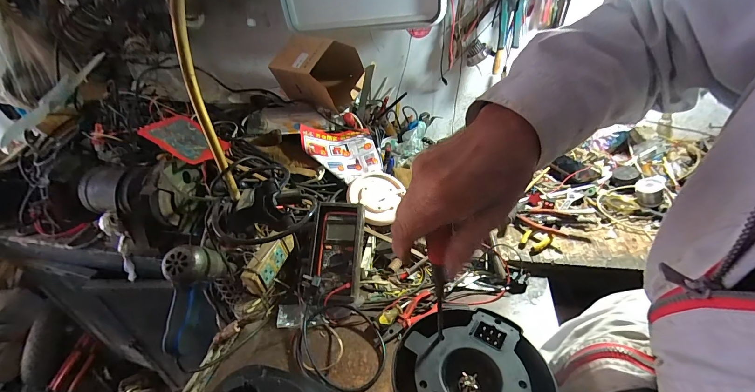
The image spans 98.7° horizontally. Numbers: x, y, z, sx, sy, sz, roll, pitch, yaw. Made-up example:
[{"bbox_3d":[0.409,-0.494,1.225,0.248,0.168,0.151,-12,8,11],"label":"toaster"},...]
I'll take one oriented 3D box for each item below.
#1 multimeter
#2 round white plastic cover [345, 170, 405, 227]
[{"bbox_3d":[-0.087,0.115,0.672,0.099,0.034,0.209,1,71,11],"label":"multimeter"},{"bbox_3d":[0.003,-0.003,0.814,0.139,0.019,0.147,3,53,-4],"label":"round white plastic cover"}]

